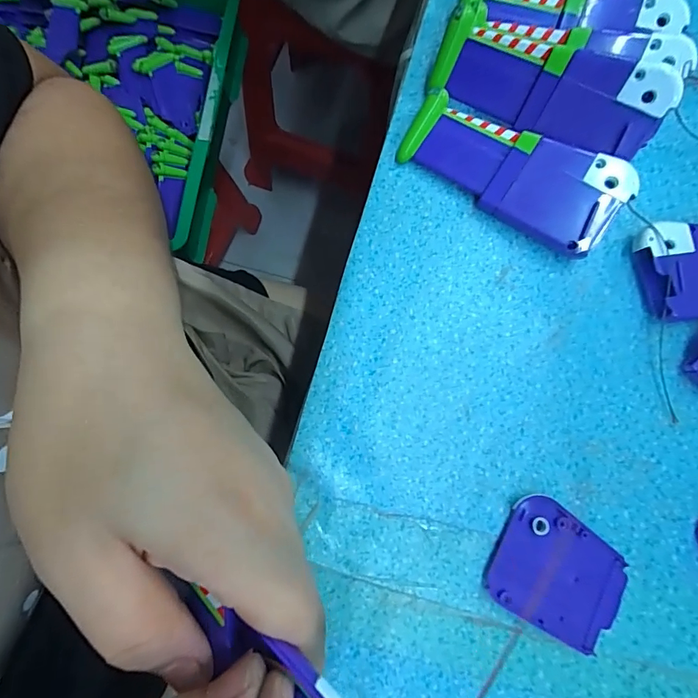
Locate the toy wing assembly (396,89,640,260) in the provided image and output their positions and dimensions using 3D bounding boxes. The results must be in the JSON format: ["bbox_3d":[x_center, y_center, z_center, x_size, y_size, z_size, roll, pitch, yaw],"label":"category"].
[{"bbox_3d":[0.086,-0.096,0.231,0.117,0.012,0.049,31,98,11],"label":"toy wing assembly"}]

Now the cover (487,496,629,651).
[{"bbox_3d":[0.098,0.105,0.201,0.061,0.010,0.052,33,81,6],"label":"cover"}]

